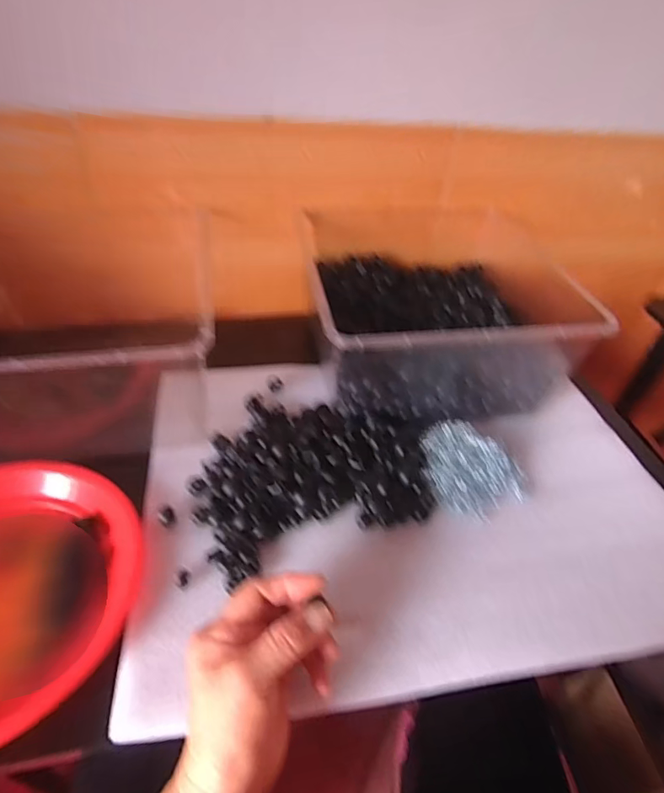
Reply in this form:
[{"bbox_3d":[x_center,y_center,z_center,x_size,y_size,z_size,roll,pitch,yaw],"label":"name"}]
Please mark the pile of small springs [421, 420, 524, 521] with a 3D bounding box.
[{"bbox_3d":[0.138,0.071,0.485,0.088,0.027,0.105,-21,50,-27],"label":"pile of small springs"}]

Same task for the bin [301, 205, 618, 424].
[{"bbox_3d":[0.121,-0.117,0.583,0.294,0.121,0.304,0,44,-8],"label":"bin"}]

